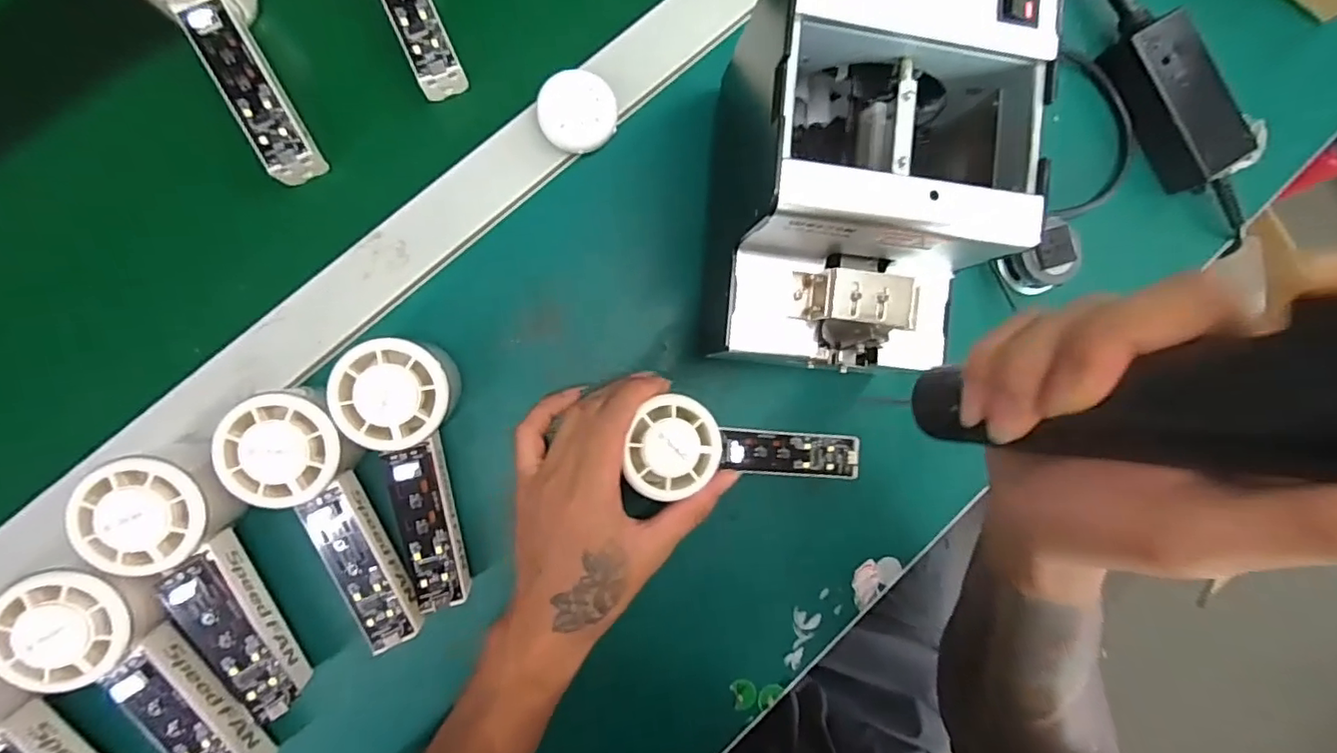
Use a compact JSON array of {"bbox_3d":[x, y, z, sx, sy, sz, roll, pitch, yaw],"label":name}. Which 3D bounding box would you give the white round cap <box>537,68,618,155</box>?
[{"bbox_3d":[-0.057,-0.163,0.369,0.045,0.023,0.046,0,89,-3],"label":"white round cap"}]

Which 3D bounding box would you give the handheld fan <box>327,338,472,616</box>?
[{"bbox_3d":[-0.143,0.055,0.331,0.053,0.059,0.145,-4,90,-3],"label":"handheld fan"}]

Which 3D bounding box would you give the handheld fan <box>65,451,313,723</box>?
[{"bbox_3d":[-0.238,0.105,0.312,0.056,0.046,0.147,-24,106,-8],"label":"handheld fan"}]

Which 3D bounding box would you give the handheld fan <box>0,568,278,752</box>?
[{"bbox_3d":[-0.261,0.154,0.300,0.055,0.034,0.145,-33,109,-8],"label":"handheld fan"}]

